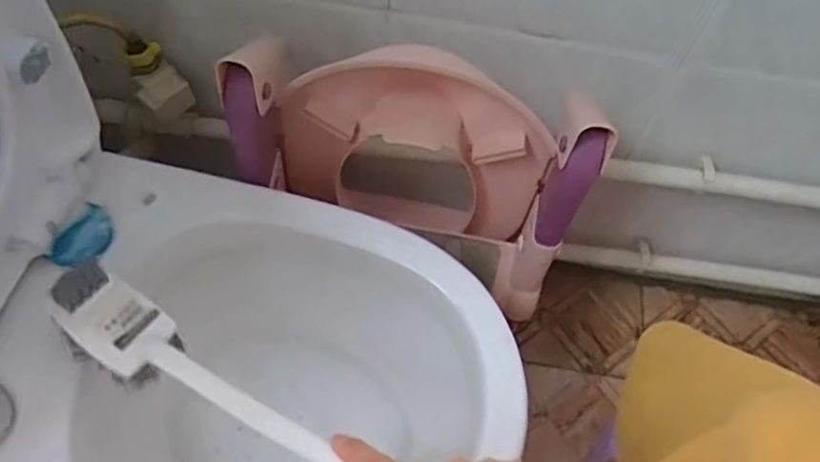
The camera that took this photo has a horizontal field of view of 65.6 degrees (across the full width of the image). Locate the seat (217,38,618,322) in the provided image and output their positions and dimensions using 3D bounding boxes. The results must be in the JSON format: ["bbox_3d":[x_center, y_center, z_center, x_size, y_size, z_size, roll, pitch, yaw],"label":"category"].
[{"bbox_3d":[0.006,-0.059,0.638,0.314,0.263,0.125,15,61,5],"label":"seat"}]

